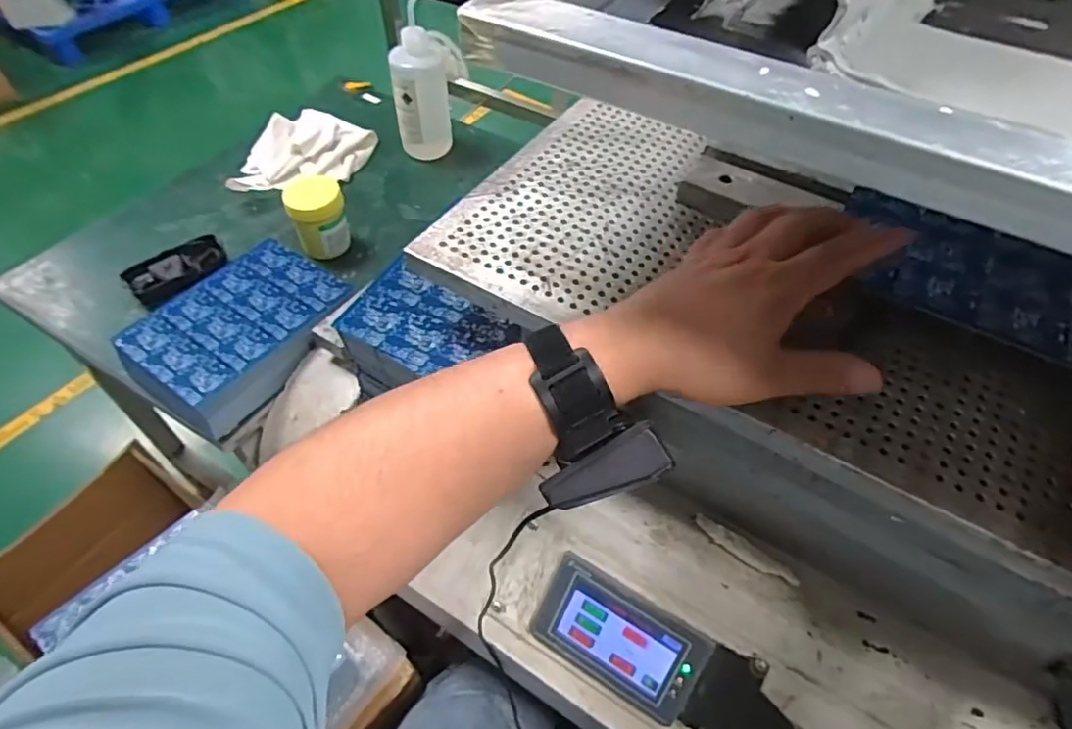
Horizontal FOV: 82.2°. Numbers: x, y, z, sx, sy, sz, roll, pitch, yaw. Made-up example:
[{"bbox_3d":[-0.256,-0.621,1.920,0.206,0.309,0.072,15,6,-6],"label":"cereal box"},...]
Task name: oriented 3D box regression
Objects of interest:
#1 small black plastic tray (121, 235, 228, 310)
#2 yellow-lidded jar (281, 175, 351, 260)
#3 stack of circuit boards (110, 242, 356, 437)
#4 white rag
[{"bbox_3d":[-0.415,-0.109,0.718,0.042,0.036,0.108,38,58,24],"label":"small black plastic tray"},{"bbox_3d":[-0.257,-0.170,0.733,0.063,0.090,0.055,-15,53,-16],"label":"yellow-lidded jar"},{"bbox_3d":[-0.305,-0.032,0.643,0.140,0.057,0.200,29,54,18],"label":"stack of circuit boards"},{"bbox_3d":[-0.326,-0.299,0.874,0.147,0.034,0.186,15,51,8],"label":"white rag"}]

